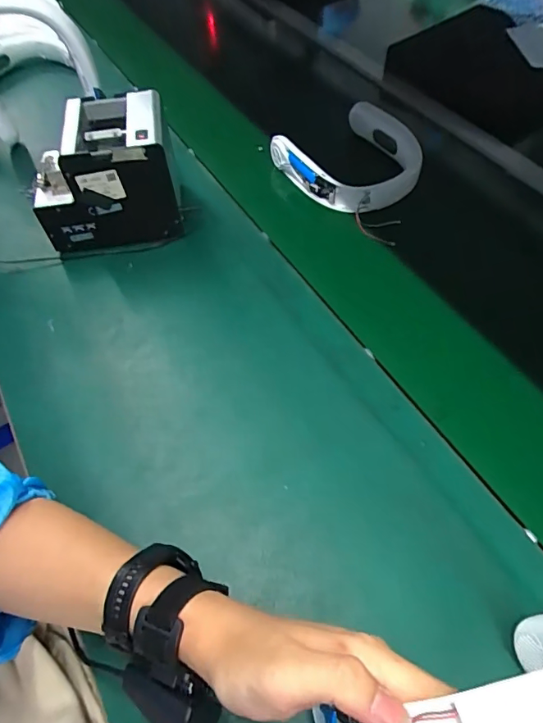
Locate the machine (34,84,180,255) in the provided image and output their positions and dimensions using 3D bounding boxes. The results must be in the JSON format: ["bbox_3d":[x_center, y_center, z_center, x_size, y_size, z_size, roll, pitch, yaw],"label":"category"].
[{"bbox_3d":[-0.221,-0.252,0.628,0.171,0.138,0.132,-9,57,-4],"label":"machine"}]

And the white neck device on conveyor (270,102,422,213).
[{"bbox_3d":[0.128,-0.315,0.729,0.191,0.052,0.196,-30,60,-16],"label":"white neck device on conveyor"}]

